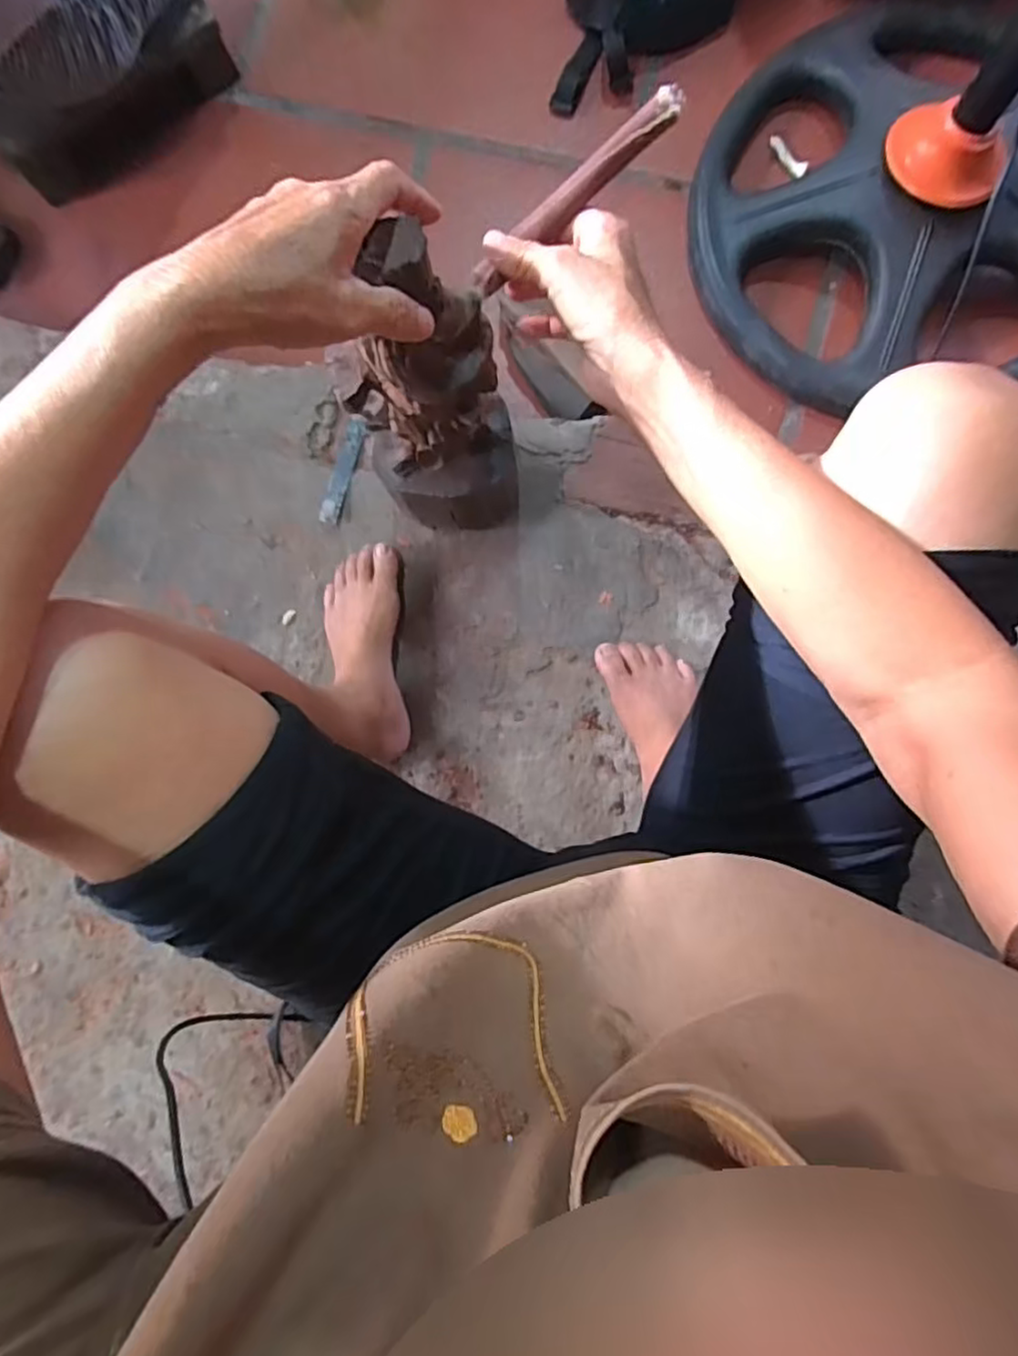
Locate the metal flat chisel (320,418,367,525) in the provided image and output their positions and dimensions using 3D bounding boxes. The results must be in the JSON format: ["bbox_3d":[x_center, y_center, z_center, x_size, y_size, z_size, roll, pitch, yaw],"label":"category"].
[{"bbox_3d":[-0.178,-0.221,0.701,0.022,0.009,0.113,17,86,5],"label":"metal flat chisel"}]

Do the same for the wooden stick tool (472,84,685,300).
[{"bbox_3d":[0.035,-0.265,0.363,0.134,0.017,0.017,-33,85,24],"label":"wooden stick tool"}]

